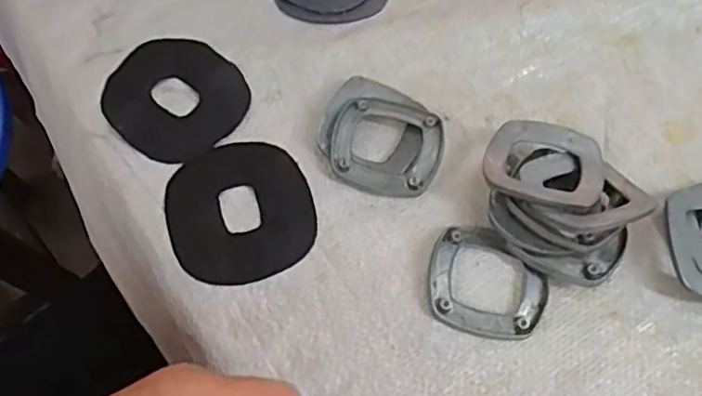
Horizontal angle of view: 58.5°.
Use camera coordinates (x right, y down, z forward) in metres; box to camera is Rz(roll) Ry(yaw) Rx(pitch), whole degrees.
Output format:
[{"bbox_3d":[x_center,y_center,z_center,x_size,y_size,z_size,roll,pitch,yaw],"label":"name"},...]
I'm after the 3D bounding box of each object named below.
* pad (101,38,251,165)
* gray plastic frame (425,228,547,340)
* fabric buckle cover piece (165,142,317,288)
[{"bbox_3d":[-0.103,-0.060,0.370,0.079,0.004,0.074,38,69,12],"label":"pad"},{"bbox_3d":[0.071,0.043,0.326,0.061,0.007,0.057,15,64,6],"label":"gray plastic frame"},{"bbox_3d":[-0.060,0.007,0.342,0.076,0.004,0.080,-15,65,-9],"label":"fabric buckle cover piece"}]

